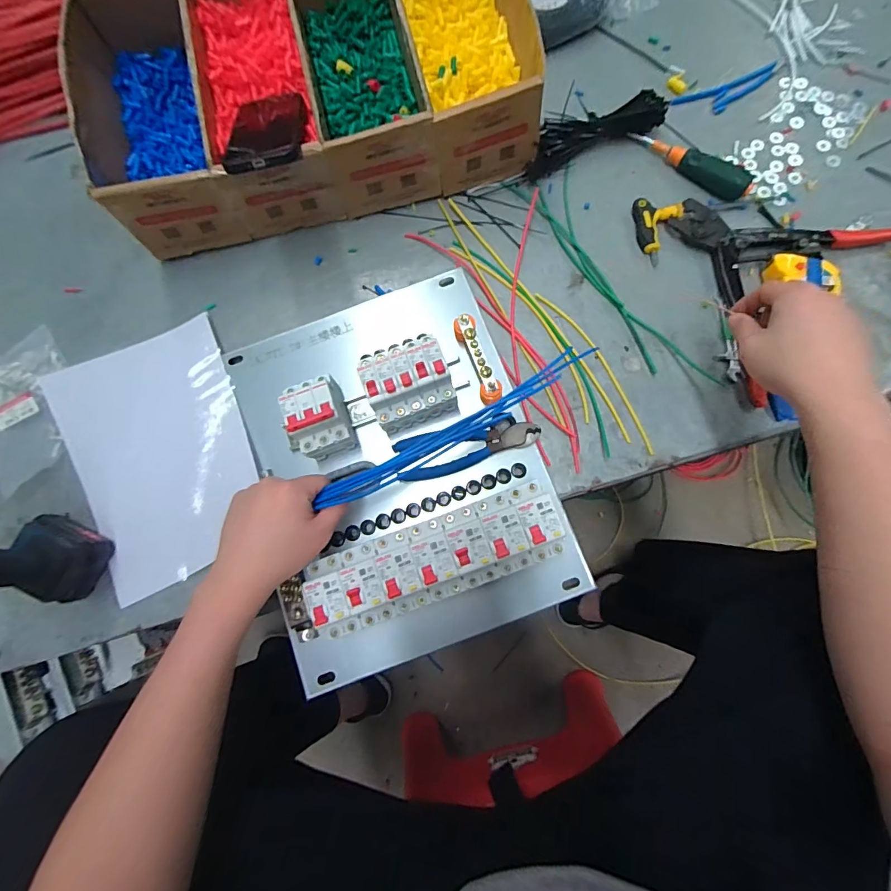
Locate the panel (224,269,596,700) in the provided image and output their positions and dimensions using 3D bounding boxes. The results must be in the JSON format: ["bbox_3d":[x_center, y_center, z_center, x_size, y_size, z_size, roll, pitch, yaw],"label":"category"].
[{"bbox_3d":[-0.050,0.011,0.456,0.318,0.074,0.402,-18,79,-1],"label":"panel"}]

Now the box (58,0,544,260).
[{"bbox_3d":[-0.166,-0.451,0.549,0.523,0.119,0.337,-15,79,0],"label":"box"}]

